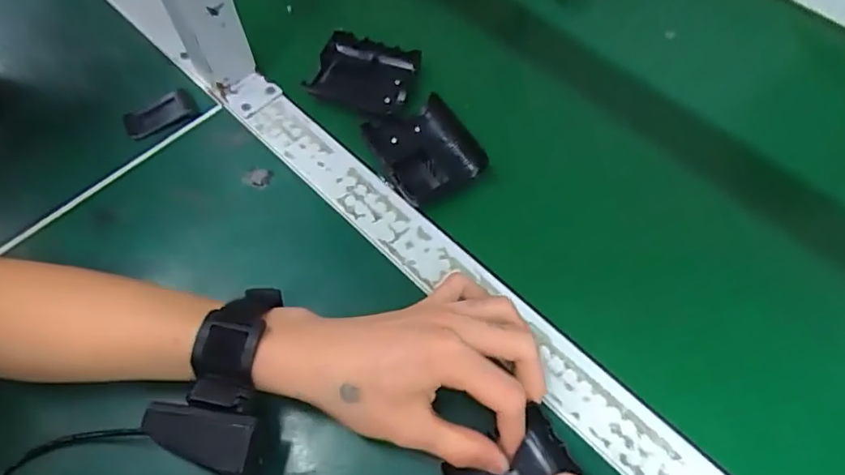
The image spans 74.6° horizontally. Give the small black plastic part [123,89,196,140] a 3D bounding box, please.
[{"bbox_3d":[-0.210,-0.099,0.445,0.056,0.009,0.027,-34,67,-15],"label":"small black plastic part"}]

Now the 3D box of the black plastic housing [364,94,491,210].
[{"bbox_3d":[0.000,-0.068,0.419,0.068,0.022,0.076,-25,65,-11],"label":"black plastic housing"}]

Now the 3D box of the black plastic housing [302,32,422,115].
[{"bbox_3d":[-0.049,-0.133,0.456,0.082,0.021,0.068,18,65,11],"label":"black plastic housing"}]

